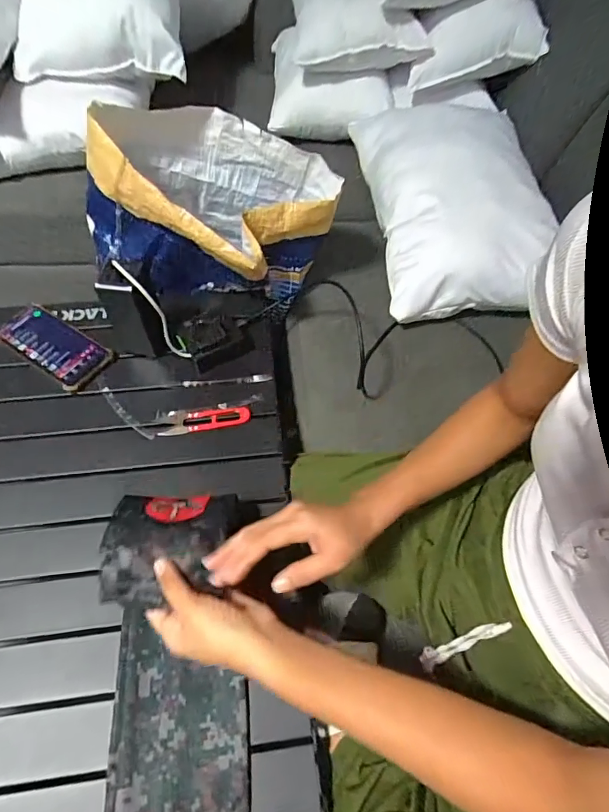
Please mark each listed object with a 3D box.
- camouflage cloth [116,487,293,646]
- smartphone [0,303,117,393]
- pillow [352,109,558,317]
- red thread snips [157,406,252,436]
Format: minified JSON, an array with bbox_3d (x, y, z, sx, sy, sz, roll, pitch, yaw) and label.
[{"bbox_3d":[-0.125,0.129,0.441,0.112,0.057,0.116,-2,57,-4],"label":"camouflage cloth"},{"bbox_3d":[-0.347,-0.084,0.647,0.170,0.018,0.080,31,60,16],"label":"smartphone"},{"bbox_3d":[0.235,-0.366,0.799,0.232,0.115,0.469,-1,57,-3],"label":"pillow"},{"bbox_3d":[-0.127,0.016,0.596,0.113,0.009,0.032,-7,57,-7],"label":"red thread snips"}]

